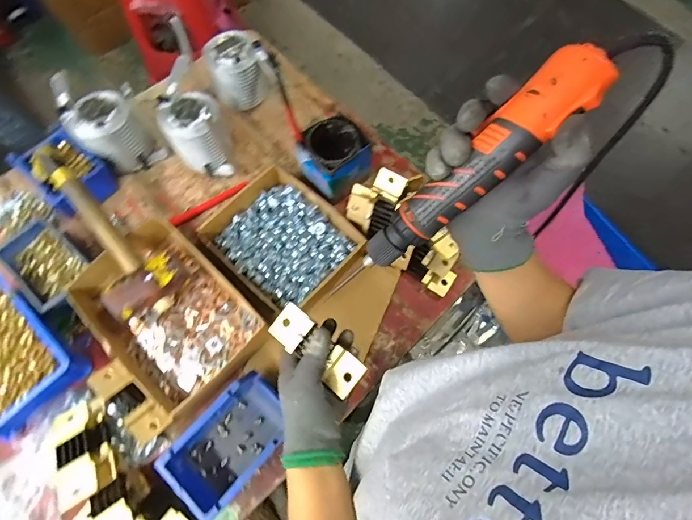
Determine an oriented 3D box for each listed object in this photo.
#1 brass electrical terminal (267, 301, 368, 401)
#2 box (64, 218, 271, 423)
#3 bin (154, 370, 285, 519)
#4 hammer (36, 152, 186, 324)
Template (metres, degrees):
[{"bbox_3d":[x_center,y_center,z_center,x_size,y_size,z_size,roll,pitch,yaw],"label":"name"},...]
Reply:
[{"bbox_3d":[-0.037,0.106,0.460,0.125,0.021,0.045,38,74,14],"label":"brass electrical terminal"},{"bbox_3d":[-0.271,0.076,0.587,0.280,0.065,0.188,42,75,11],"label":"box"},{"bbox_3d":[-0.151,0.242,0.519,0.097,0.068,0.156,41,74,11],"label":"bin"},{"bbox_3d":[-0.362,-0.041,0.568,0.113,0.040,0.268,-40,93,-14],"label":"hammer"}]

